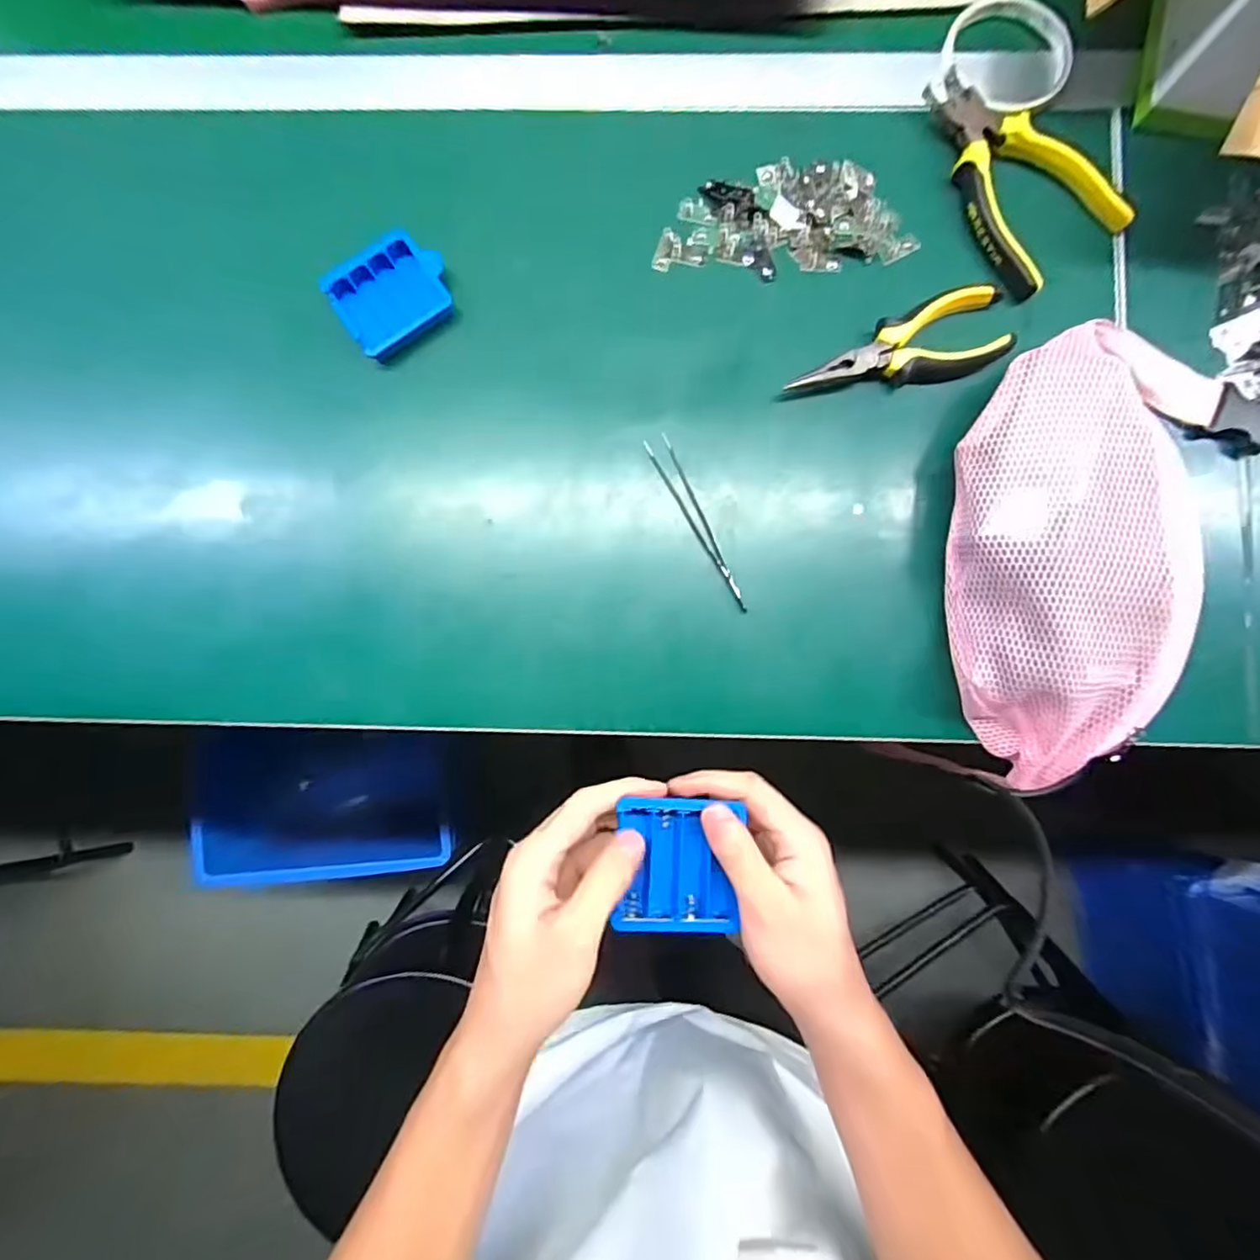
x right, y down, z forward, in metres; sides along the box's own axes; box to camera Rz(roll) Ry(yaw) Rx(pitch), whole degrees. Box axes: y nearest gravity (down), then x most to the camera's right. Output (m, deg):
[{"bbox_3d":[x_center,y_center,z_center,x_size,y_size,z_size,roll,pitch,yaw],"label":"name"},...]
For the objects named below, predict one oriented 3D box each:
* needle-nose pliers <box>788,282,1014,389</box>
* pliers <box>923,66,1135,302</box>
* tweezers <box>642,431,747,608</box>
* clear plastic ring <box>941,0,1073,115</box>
[{"bbox_3d":[0.188,-0.186,0.419,0.153,0.019,0.055,-23,88,1],"label":"needle-nose pliers"},{"bbox_3d":[0.267,-0.315,0.417,0.091,0.016,0.155,-29,88,1],"label":"pliers"},{"bbox_3d":[0.047,-0.074,0.422,0.016,0.004,0.134,-26,88,1],"label":"tweezers"},{"bbox_3d":[0.267,-0.405,0.426,0.098,0.018,0.084,-43,88,0],"label":"clear plastic ring"}]

